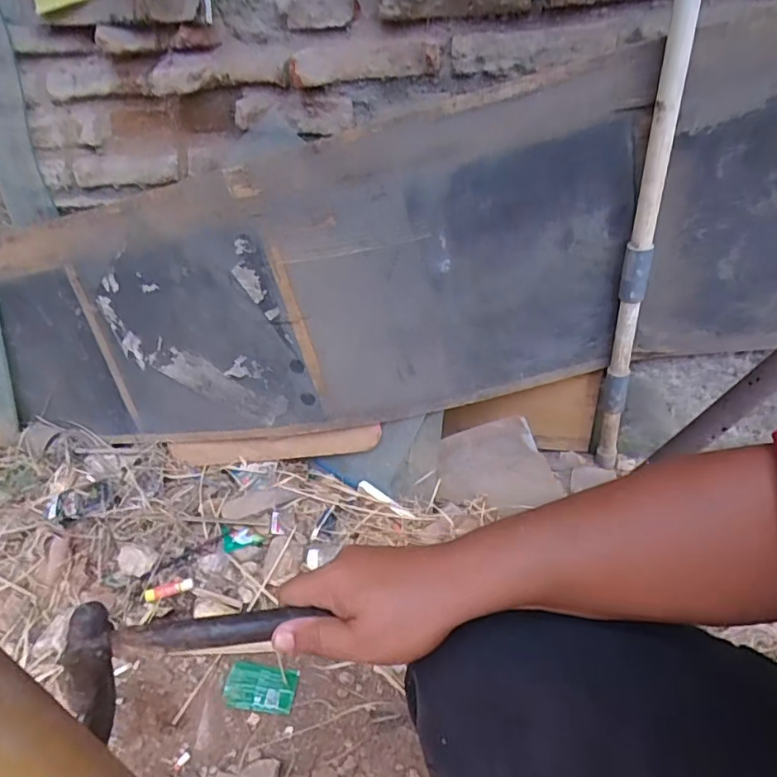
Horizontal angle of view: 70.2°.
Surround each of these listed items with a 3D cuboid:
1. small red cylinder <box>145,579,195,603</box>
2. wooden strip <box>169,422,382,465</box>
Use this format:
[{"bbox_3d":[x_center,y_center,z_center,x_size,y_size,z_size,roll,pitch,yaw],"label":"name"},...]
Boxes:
[{"bbox_3d":[-0.353,0.323,0.890,0.073,0.011,0.019,-17,38,-11],"label":"small red cylinder"},{"bbox_3d":[-0.217,0.105,1.013,0.436,0.066,0.019,-8,38,23],"label":"wooden strip"}]

